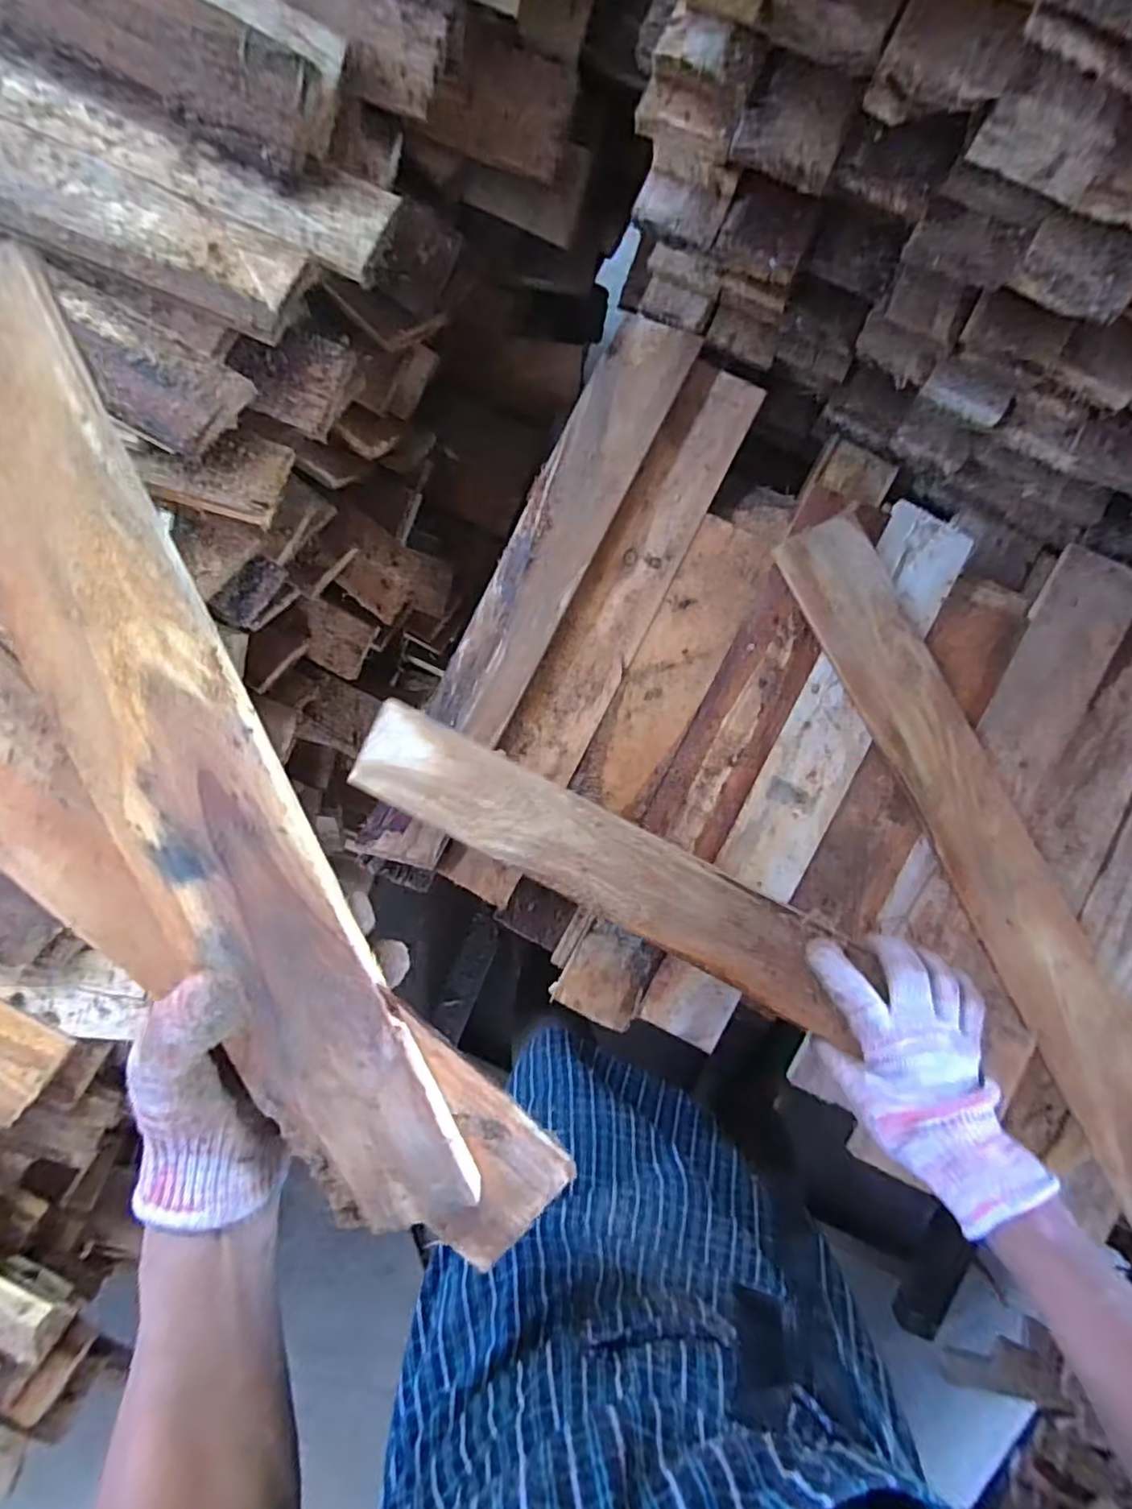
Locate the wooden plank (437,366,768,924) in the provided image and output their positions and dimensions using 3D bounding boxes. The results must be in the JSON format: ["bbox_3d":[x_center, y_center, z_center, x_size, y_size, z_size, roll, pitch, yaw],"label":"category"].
[{"bbox_3d":[0.030,-0.101,0.552,0.066,0.017,0.492,27,93,3],"label":"wooden plank"}]

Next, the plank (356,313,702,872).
[{"bbox_3d":[-0.034,-0.133,0.545,0.069,0.023,0.506,27,93,3],"label":"plank"}]

